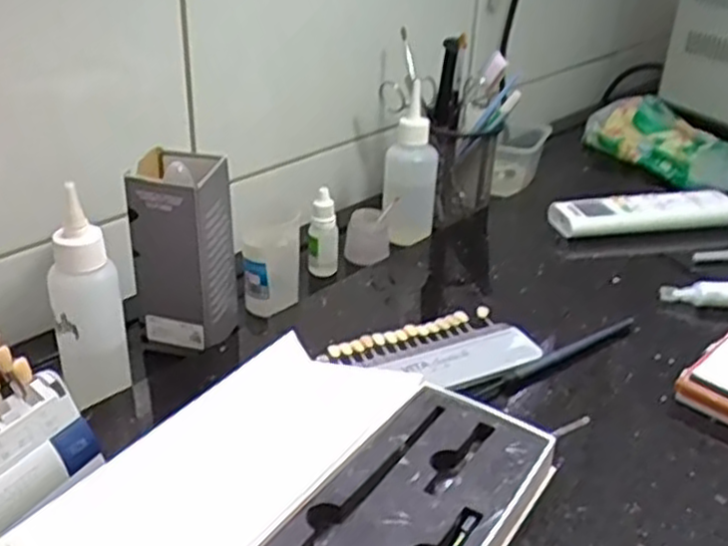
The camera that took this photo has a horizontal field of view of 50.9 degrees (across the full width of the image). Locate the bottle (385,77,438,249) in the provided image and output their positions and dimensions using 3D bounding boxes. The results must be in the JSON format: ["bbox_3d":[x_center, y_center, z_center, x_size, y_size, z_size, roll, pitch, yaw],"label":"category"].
[{"bbox_3d":[0.041,-0.085,0.670,0.045,0.129,0.043,4,29,5],"label":"bottle"}]

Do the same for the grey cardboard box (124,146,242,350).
[{"bbox_3d":[-0.124,-0.015,0.531,0.059,0.126,0.061,6,29,7],"label":"grey cardboard box"}]

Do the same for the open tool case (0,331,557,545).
[{"bbox_3d":[-0.033,0.110,0.377,0.190,0.025,0.215,19,32,27],"label":"open tool case"}]

